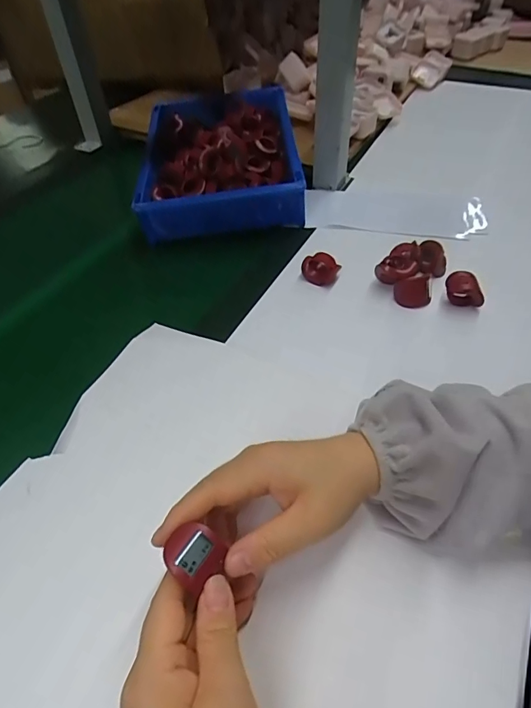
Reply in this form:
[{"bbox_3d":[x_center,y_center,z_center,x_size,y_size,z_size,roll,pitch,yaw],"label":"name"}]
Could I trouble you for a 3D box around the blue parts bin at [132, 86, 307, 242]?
[{"bbox_3d":[-0.066,-0.283,0.645,0.213,0.078,0.286,-5,47,-2],"label":"blue parts bin"}]

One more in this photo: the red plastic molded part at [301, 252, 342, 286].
[{"bbox_3d":[0.061,-0.095,0.494,0.041,0.028,0.023,14,49,15],"label":"red plastic molded part"}]

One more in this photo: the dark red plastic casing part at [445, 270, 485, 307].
[{"bbox_3d":[0.204,-0.063,0.453,0.039,0.033,0.022,22,52,21],"label":"dark red plastic casing part"}]

